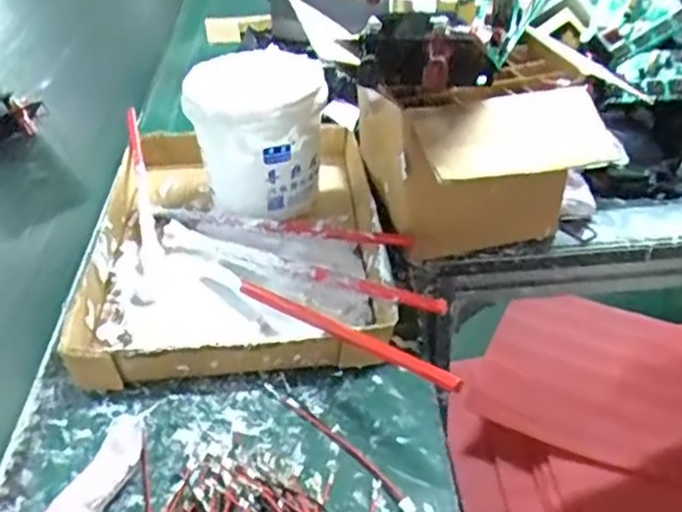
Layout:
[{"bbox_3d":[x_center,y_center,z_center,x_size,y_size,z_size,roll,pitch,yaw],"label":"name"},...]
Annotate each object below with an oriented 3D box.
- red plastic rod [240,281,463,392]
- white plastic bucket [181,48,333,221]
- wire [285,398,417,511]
[{"bbox_3d":[-0.005,0.049,0.466,0.009,0.012,0.211,-30,33,-34],"label":"red plastic rod"},{"bbox_3d":[-0.079,-0.117,0.633,0.117,0.116,0.116,-3,39,2],"label":"white plastic bucket"},{"bbox_3d":[0.004,0.122,0.433,0.010,0.009,0.118,-30,45,-28],"label":"wire"}]

